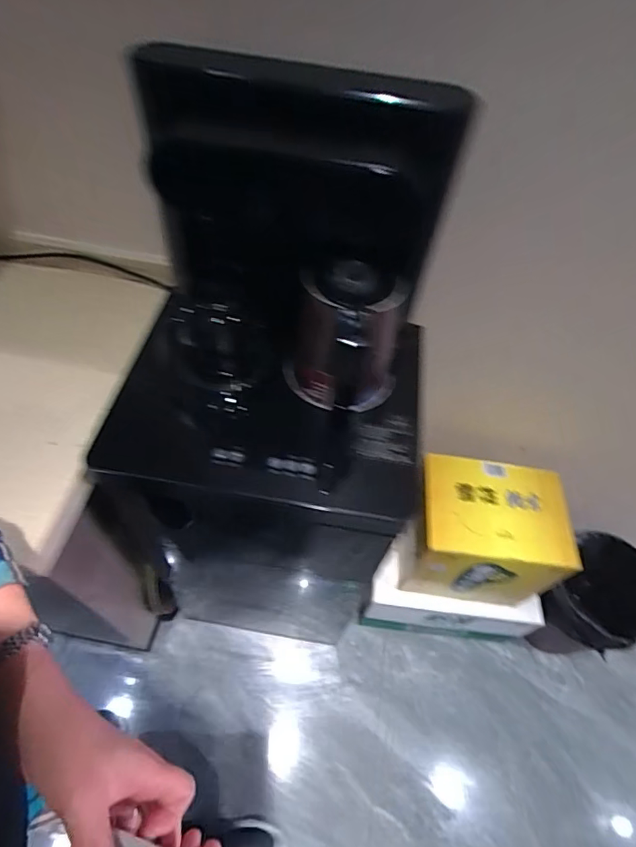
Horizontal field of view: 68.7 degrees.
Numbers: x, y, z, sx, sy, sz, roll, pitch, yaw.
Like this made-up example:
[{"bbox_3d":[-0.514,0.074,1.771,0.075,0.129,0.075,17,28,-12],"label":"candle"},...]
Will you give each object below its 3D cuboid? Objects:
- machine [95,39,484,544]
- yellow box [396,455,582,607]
[{"bbox_3d":[-0.060,-0.125,0.539,0.409,0.401,0.333,9,54,1],"label":"machine"},{"bbox_3d":[0.342,0.246,1.018,0.289,0.288,0.213,7,54,-1],"label":"yellow box"}]

